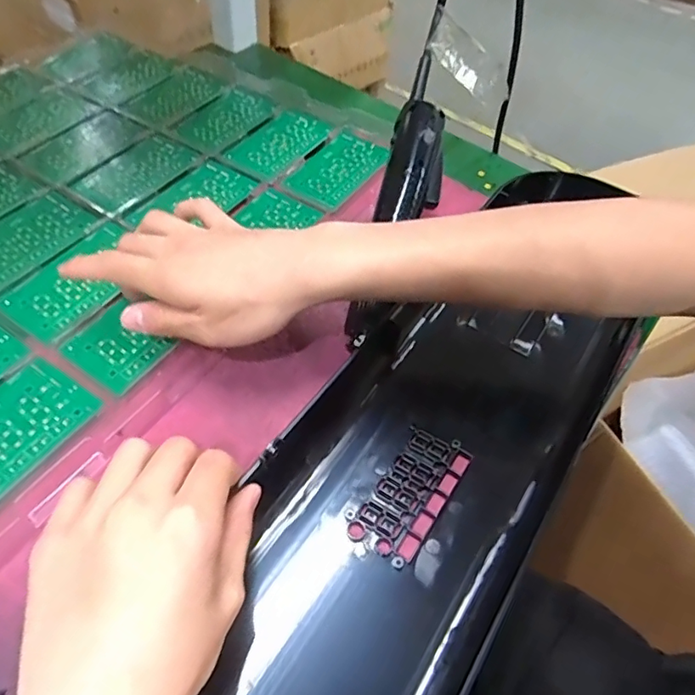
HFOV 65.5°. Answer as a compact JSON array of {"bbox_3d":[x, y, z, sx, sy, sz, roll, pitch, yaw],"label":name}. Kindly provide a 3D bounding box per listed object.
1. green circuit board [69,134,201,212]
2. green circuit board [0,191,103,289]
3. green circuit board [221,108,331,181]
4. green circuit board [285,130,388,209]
[{"bbox_3d":[-0.191,-0.161,0.488,0.064,0.004,0.106,29,56,16],"label":"green circuit board"},{"bbox_3d":[-0.254,-0.085,0.421,0.064,0.004,0.108,29,56,16],"label":"green circuit board"},{"bbox_3d":[-0.068,-0.199,0.525,0.065,0.008,0.114,24,53,16],"label":"green circuit board"},{"bbox_3d":[-0.008,-0.169,0.503,0.056,0.004,0.110,27,55,15],"label":"green circuit board"}]

